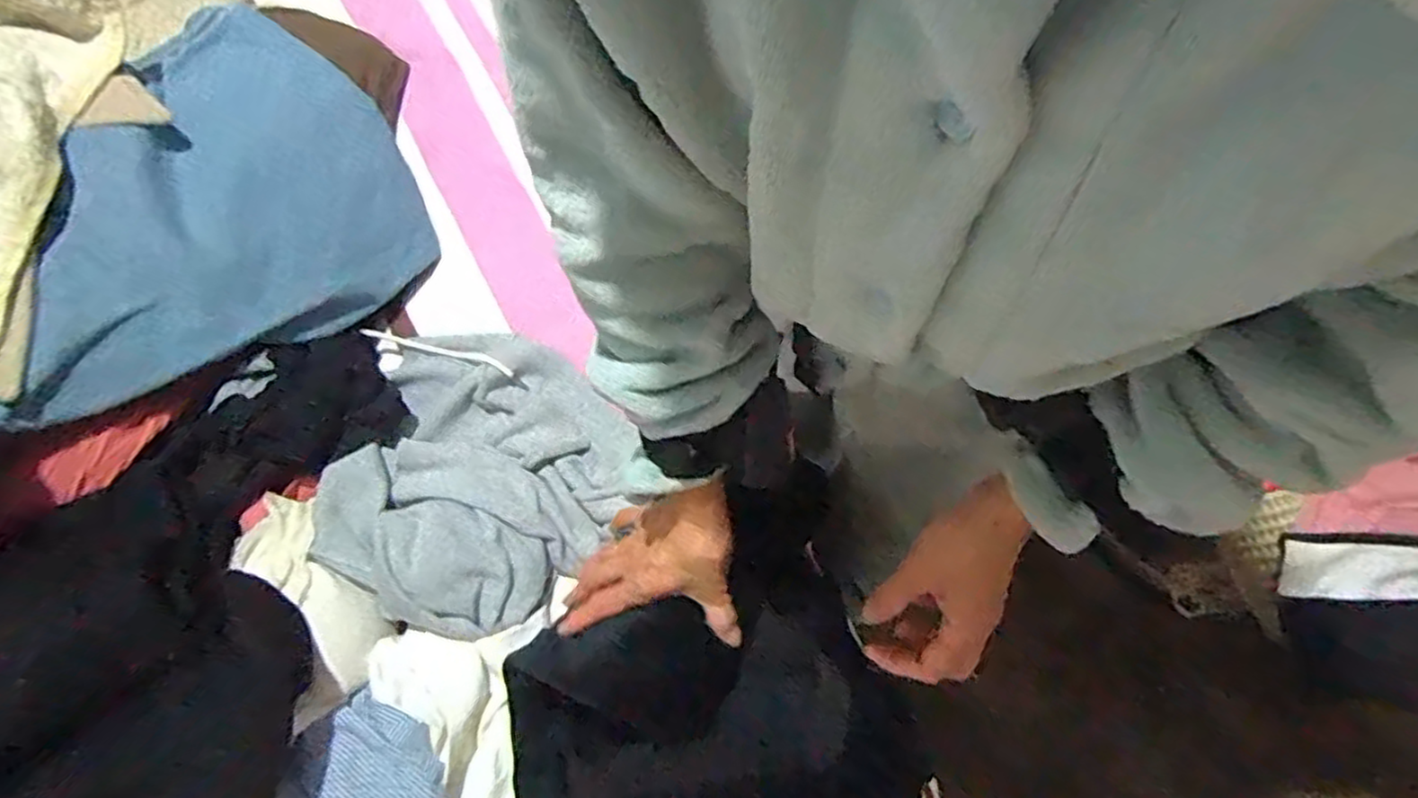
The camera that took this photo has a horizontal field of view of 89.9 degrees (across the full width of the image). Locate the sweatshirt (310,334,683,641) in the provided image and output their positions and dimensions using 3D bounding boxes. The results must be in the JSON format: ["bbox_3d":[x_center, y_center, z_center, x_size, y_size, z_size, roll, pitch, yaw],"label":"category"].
[{"bbox_3d":[-0.215,0.053,0.622,0.270,0.074,0.248,39,77,14],"label":"sweatshirt"}]

